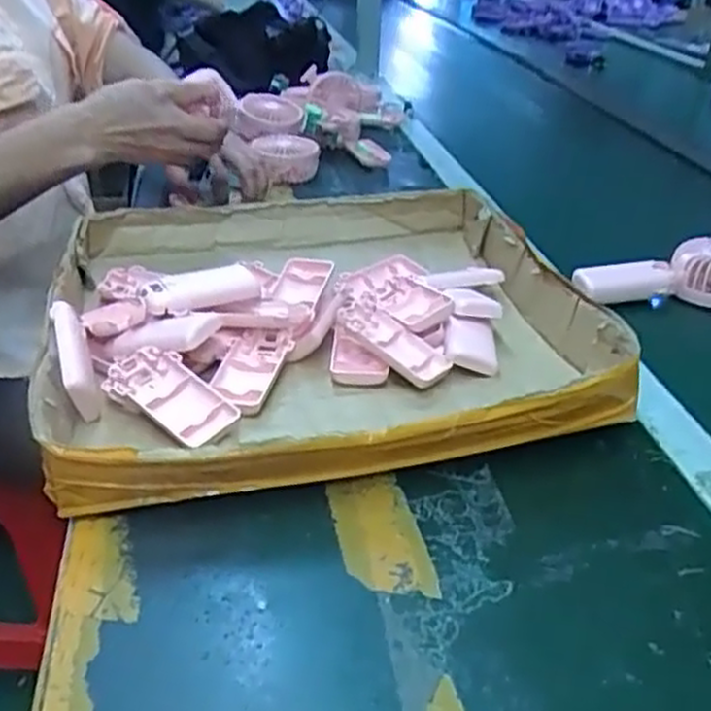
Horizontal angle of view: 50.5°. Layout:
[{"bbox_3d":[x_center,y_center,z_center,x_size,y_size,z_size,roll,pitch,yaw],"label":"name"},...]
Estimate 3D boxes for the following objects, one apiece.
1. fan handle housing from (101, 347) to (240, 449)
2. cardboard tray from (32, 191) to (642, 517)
[{"bbox_3d":[-0.132,0.024,0.521,0.098,0.026,0.046,25,38,32],"label":"fan handle housing"},{"bbox_3d":[-0.031,-0.035,0.620,0.396,0.062,0.384,-6,33,-13],"label":"cardboard tray"}]

